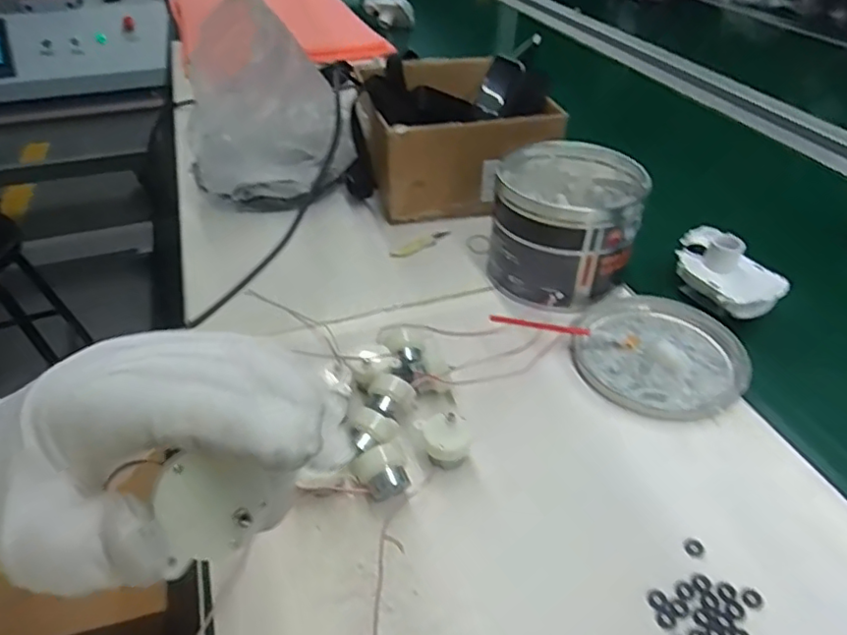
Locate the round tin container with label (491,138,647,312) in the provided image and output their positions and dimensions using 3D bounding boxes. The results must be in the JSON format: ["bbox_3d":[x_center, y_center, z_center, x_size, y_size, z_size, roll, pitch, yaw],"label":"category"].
[{"bbox_3d":[0.127,-0.085,0.540,0.119,0.101,0.142,12,41,13],"label":"round tin container with label"}]

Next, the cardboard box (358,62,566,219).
[{"bbox_3d":[0.032,-0.213,0.689,0.196,0.109,0.212,-4,40,-6],"label":"cardboard box"}]

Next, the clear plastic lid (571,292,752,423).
[{"bbox_3d":[0.186,0.025,0.473,0.124,0.012,0.134,5,40,5],"label":"clear plastic lid"}]

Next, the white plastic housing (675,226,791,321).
[{"bbox_3d":[0.265,-0.038,0.525,0.065,0.052,0.096,-28,48,-30],"label":"white plastic housing"}]

